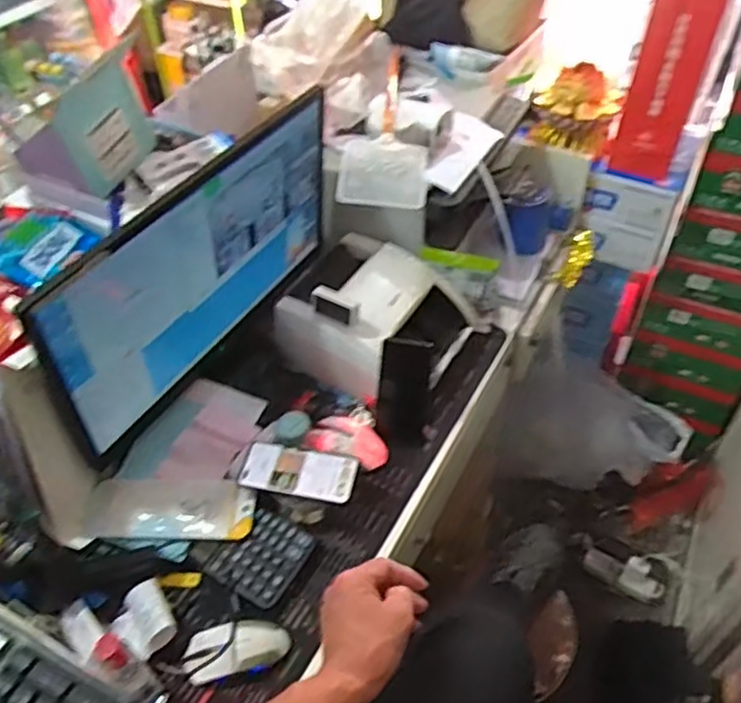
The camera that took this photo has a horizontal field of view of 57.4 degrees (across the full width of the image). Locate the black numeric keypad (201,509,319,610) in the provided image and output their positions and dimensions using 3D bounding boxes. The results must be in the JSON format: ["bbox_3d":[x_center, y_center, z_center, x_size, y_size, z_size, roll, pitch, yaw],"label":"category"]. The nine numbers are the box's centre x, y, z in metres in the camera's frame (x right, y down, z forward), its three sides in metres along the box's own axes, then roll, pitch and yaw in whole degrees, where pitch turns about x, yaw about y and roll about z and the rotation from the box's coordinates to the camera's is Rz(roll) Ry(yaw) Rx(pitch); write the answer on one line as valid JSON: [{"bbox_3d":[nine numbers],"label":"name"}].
[{"bbox_3d":[-0.145,0.274,0.909,0.103,0.013,0.114,33,58,9],"label":"black numeric keypad"}]

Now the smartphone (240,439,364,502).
[{"bbox_3d":[-0.099,0.166,0.931,0.157,0.015,0.072,9,55,9],"label":"smartphone"}]

